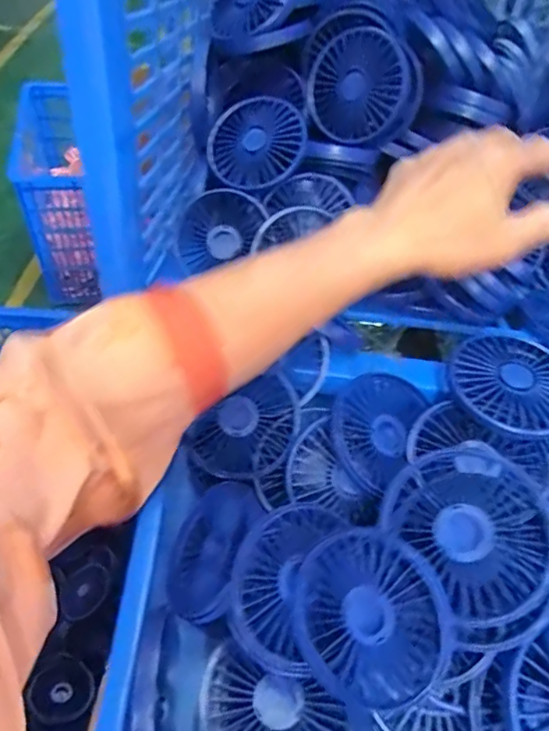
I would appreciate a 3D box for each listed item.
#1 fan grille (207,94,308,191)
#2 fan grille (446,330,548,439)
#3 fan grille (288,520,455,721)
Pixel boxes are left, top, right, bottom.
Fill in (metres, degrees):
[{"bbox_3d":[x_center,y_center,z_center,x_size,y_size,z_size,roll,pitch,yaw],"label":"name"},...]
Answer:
[{"bbox_3d":[-0.015,-0.194,0.457,0.085,0.014,0.081,-2,81,11],"label":"fan grille"},{"bbox_3d":[0.165,0.010,0.358,0.083,0.006,0.087,3,53,-4],"label":"fan grille"},{"bbox_3d":[0.051,0.138,0.284,0.015,0.086,0.087,16,37,-54],"label":"fan grille"}]

